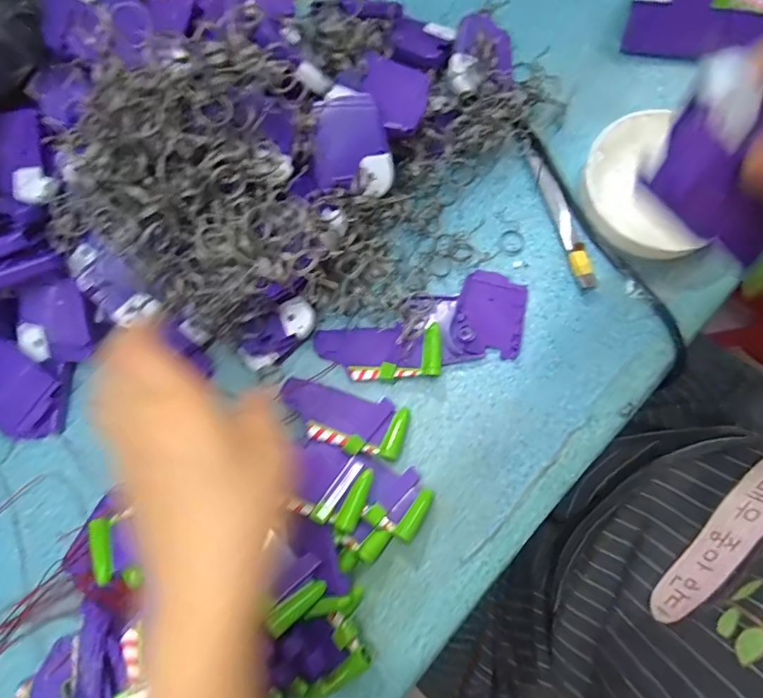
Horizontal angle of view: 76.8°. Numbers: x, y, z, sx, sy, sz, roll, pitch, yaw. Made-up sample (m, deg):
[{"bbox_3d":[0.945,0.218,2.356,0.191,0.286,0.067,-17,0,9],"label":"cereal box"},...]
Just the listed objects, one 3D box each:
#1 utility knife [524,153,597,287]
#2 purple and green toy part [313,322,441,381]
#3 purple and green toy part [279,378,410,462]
[{"bbox_3d":[0.134,-0.096,0.355,0.014,0.011,0.111,-15,79,-2],"label":"utility knife"},{"bbox_3d":[-0.003,0.002,0.338,0.086,0.014,0.037,-1,79,0],"label":"purple and green toy part"},{"bbox_3d":[-0.027,0.047,0.329,0.087,0.009,0.043,11,62,2],"label":"purple and green toy part"}]

